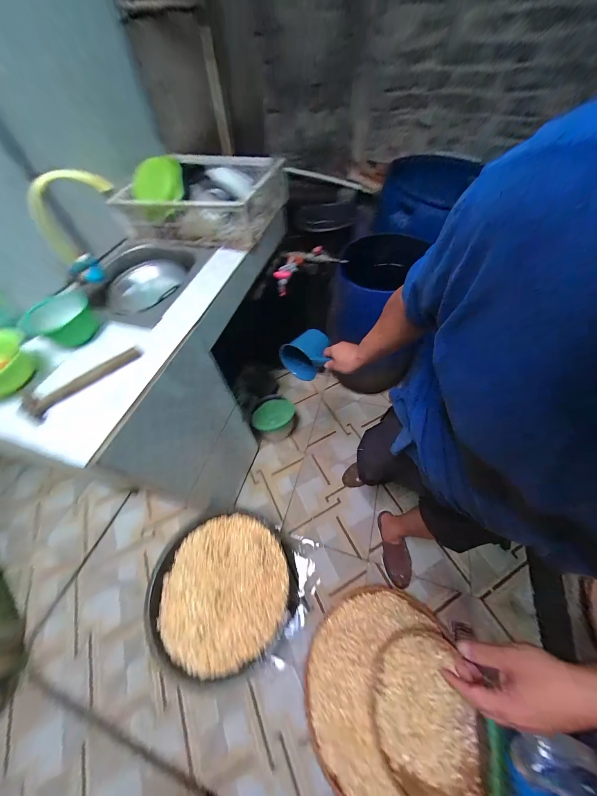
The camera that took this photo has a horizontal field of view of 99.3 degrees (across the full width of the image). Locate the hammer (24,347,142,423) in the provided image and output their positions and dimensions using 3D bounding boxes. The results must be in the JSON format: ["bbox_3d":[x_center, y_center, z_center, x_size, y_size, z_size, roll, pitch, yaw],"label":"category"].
[{"bbox_3d":[-0.485,-0.048,0.575,0.073,0.026,0.249,35,66,23],"label":"hammer"}]

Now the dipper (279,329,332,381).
[{"bbox_3d":[0.027,-0.139,0.797,0.140,0.116,0.128,14,56,11],"label":"dipper"}]

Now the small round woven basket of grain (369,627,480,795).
[{"bbox_3d":[0.379,0.937,0.758,0.318,0.043,0.350,-8,55,-4],"label":"small round woven basket of grain"}]

